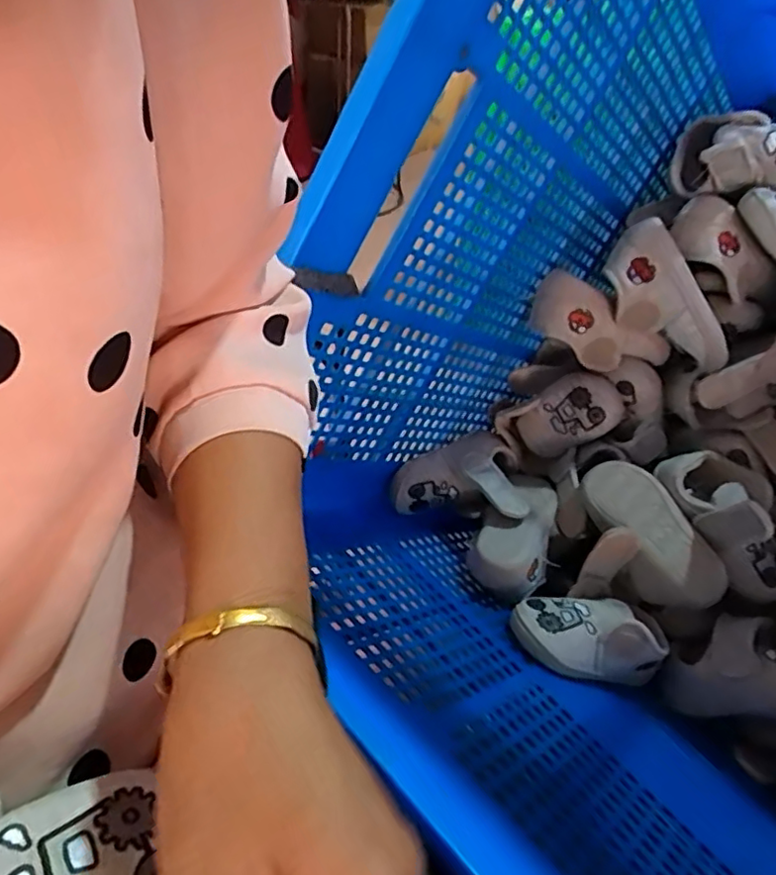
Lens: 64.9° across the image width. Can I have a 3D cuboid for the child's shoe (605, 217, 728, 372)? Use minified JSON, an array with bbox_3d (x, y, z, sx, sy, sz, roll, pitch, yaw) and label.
[{"bbox_3d":[0.250,-0.120,0.551,0.146,0.066,0.050,52,51,-7],"label":"child's shoe"}]

